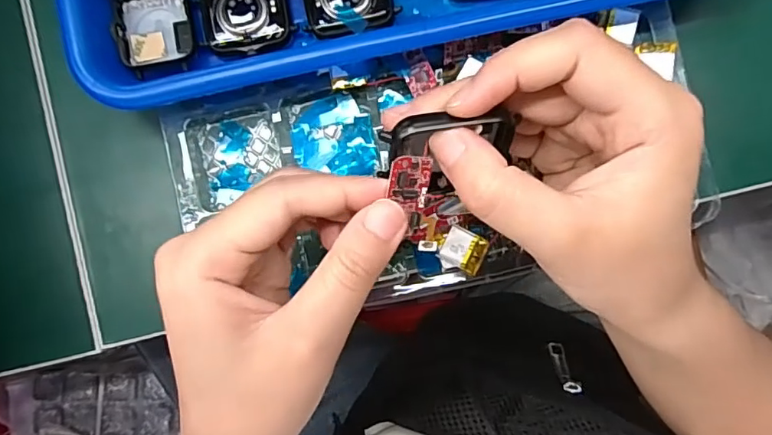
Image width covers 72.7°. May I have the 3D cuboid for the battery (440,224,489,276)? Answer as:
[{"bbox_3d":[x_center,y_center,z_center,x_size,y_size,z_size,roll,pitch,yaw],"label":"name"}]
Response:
[{"bbox_3d":[0.039,0.016,0.259,0.021,0.005,0.018,26,87,2],"label":"battery"}]

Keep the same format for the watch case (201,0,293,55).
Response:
[{"bbox_3d":[-0.068,-0.098,0.254,0.041,0.007,0.034,-8,86,0],"label":"watch case"}]

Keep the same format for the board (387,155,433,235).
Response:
[{"bbox_3d":[0.008,-0.007,0.178,0.014,0.004,0.027,-5,115,-20],"label":"board"}]

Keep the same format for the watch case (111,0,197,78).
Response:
[{"bbox_3d":[-0.111,-0.091,0.255,0.036,0.010,0.040,-11,86,0],"label":"watch case"}]

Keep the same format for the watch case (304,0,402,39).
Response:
[{"bbox_3d":[-0.019,-0.106,0.255,0.044,0.008,0.033,-6,86,0],"label":"watch case"}]

